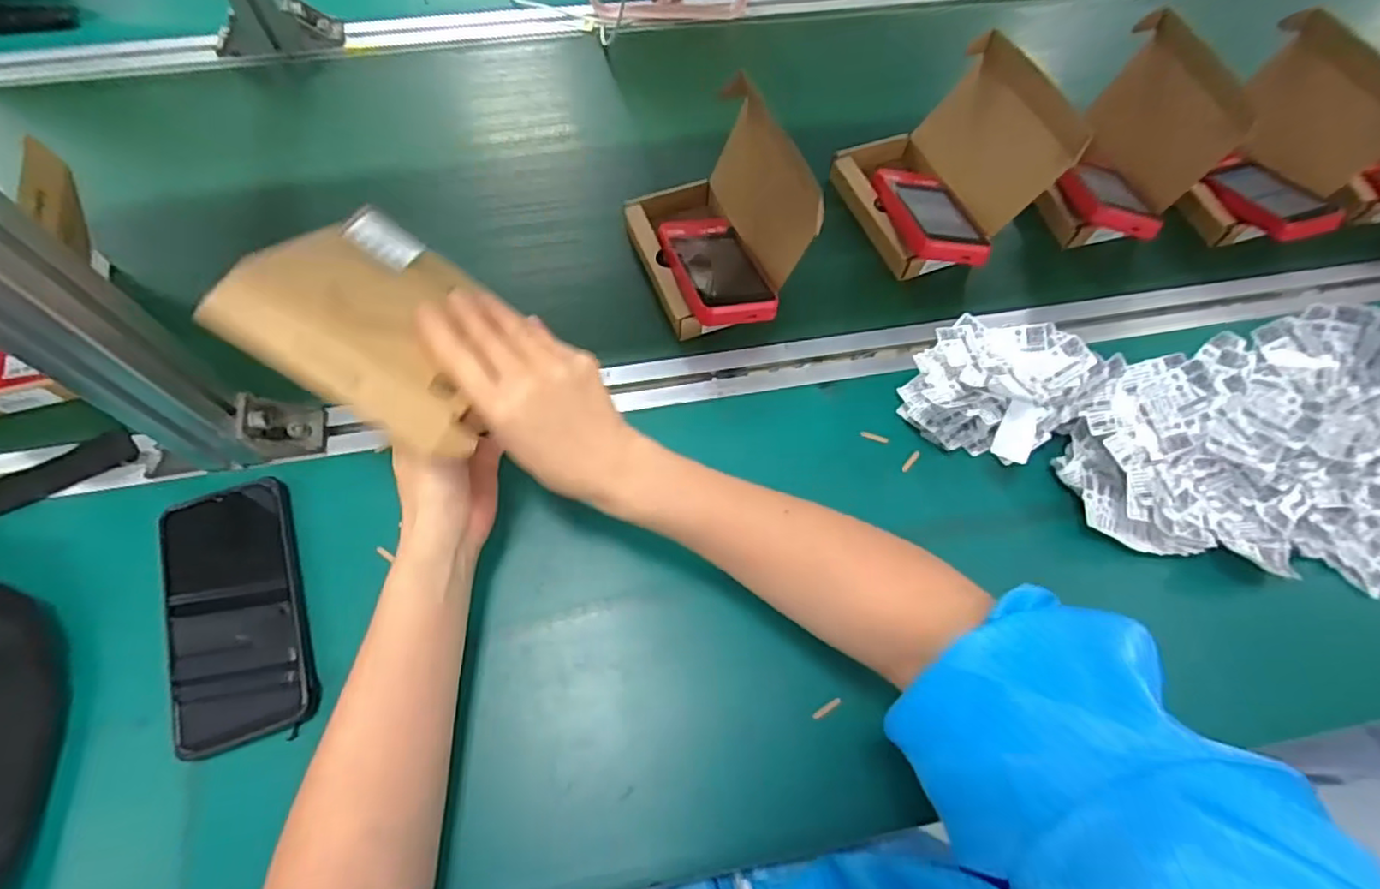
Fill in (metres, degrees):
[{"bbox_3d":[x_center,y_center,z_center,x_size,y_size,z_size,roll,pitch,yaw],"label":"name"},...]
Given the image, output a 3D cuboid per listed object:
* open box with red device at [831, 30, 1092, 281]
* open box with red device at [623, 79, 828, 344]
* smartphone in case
[{"bbox_3d":[0.220,-0.224,0.546,0.136,0.116,0.156,-22,69,-10],"label":"open box with red device"},{"bbox_3d":[0.020,-0.164,0.495,0.116,0.105,0.161,-12,67,-6],"label":"open box with red device"},{"bbox_3d":[-0.280,0.099,0.399,0.072,0.013,0.160,-19,69,-9],"label":"smartphone in case"}]

